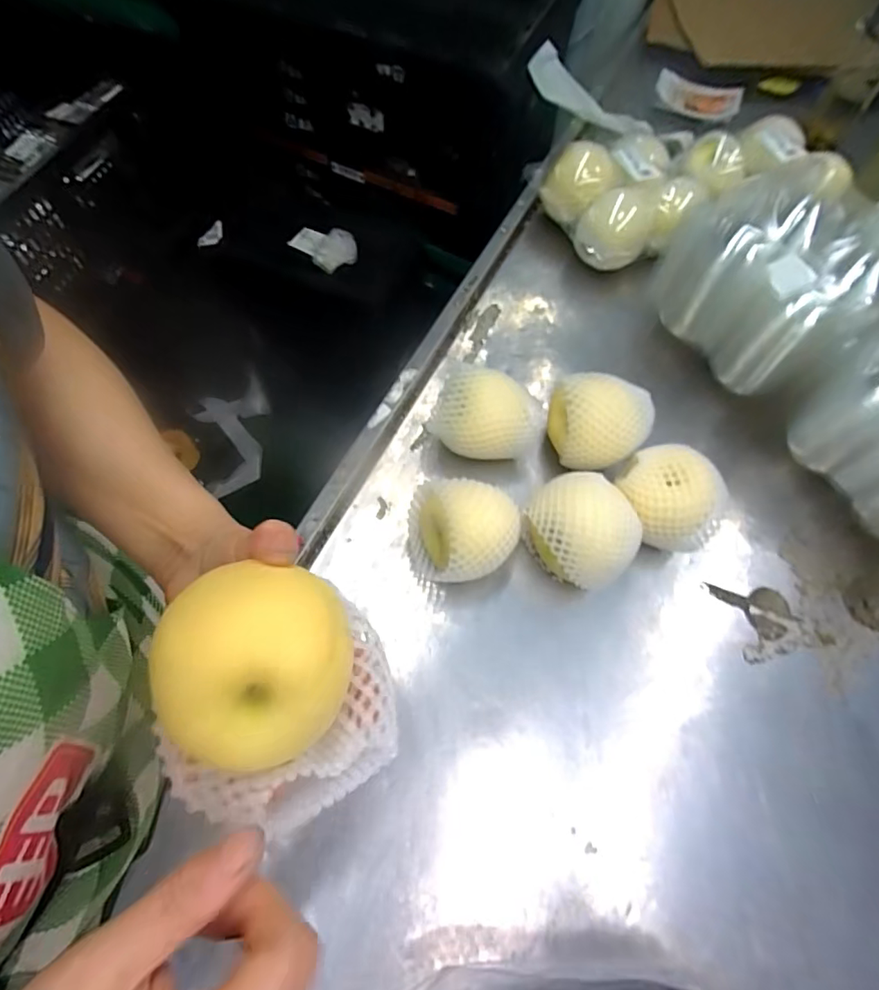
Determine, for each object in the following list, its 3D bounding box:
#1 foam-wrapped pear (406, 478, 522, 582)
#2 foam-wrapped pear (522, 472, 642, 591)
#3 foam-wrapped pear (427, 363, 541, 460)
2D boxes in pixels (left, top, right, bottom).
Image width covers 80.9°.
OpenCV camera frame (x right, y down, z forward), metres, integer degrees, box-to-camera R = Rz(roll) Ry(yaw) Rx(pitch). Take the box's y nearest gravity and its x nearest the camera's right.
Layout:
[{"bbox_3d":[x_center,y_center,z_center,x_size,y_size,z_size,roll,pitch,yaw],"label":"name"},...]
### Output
[{"bbox_3d":[0.022,0.039,0.492,0.100,0.088,0.088,2,66,-1],"label":"foam-wrapped pear"},{"bbox_3d":[0.134,0.037,0.490,0.091,0.092,0.104,-30,70,-15],"label":"foam-wrapped pear"},{"bbox_3d":[0.050,-0.076,0.545,0.109,0.083,0.080,23,67,8],"label":"foam-wrapped pear"}]

